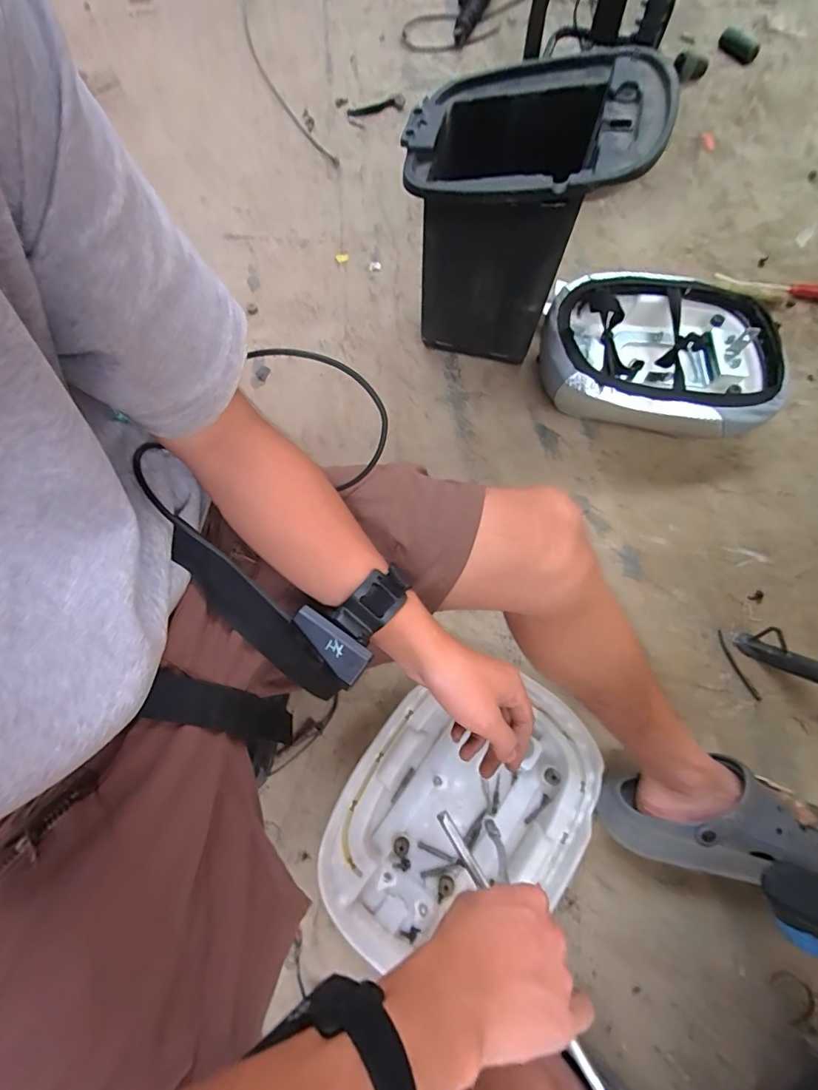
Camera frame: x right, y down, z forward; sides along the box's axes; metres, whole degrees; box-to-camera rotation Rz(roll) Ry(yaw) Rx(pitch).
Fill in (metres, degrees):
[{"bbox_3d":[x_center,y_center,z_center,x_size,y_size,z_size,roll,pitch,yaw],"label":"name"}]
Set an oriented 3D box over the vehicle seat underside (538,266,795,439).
[{"bbox_3d":[0.395,-0.296,0.773,0.361,0.126,0.262,8,70,6],"label":"vehicle seat underside"}]

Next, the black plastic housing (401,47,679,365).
[{"bbox_3d":[0.150,-0.442,0.684,0.281,0.304,0.214,11,70,7],"label":"black plastic housing"}]

